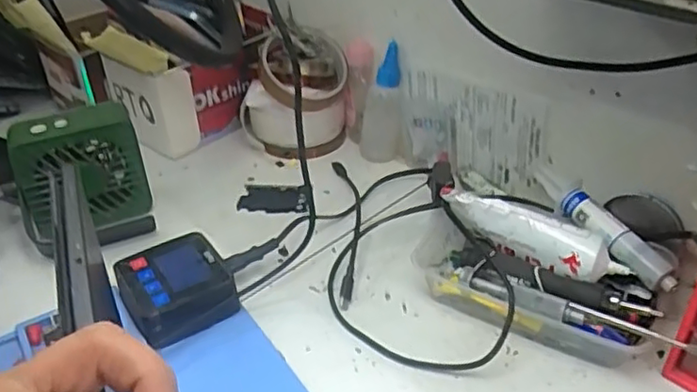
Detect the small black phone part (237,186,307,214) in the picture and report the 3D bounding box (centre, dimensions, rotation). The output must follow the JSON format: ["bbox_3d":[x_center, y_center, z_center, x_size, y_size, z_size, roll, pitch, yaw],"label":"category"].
[{"bbox_3d":[-0.066,0.002,0.580,0.065,0.007,0.040,-1,33,14],"label":"small black phone part"}]

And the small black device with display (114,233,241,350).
[{"bbox_3d":[-0.122,0.067,0.456,0.070,0.038,0.073,-22,40,-26],"label":"small black device with display"}]

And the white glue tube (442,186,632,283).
[{"bbox_3d":[0.130,0.024,0.457,0.127,0.028,0.031,27,44,34],"label":"white glue tube"}]

